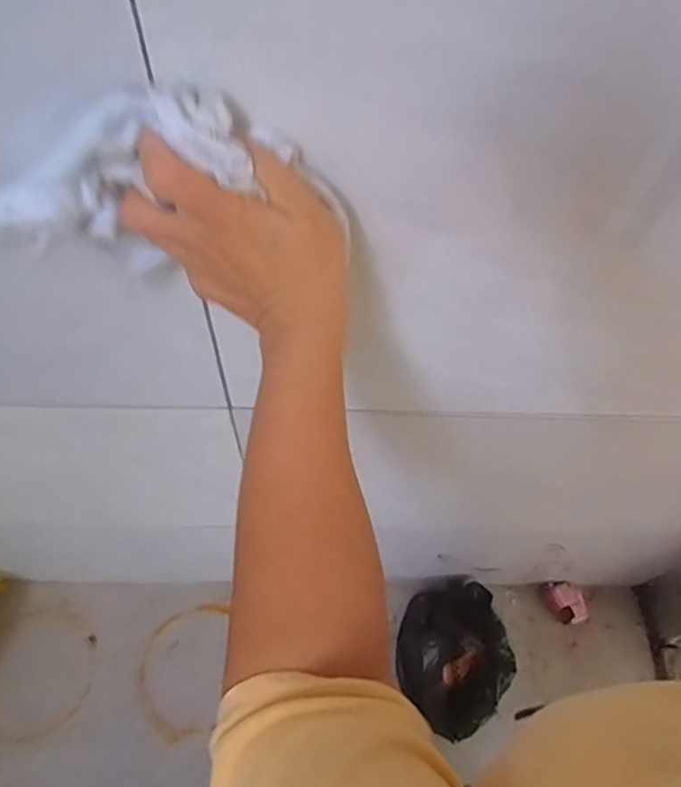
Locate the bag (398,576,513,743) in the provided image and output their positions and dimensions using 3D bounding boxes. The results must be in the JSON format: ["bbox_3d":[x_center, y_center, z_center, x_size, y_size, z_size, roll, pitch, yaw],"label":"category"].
[{"bbox_3d":[0.224,0.510,1.190,0.250,0.088,0.232,-38,69,-21],"label":"bag"}]

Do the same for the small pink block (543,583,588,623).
[{"bbox_3d":[0.485,0.447,1.285,0.081,0.033,0.081,-10,61,-8],"label":"small pink block"}]

